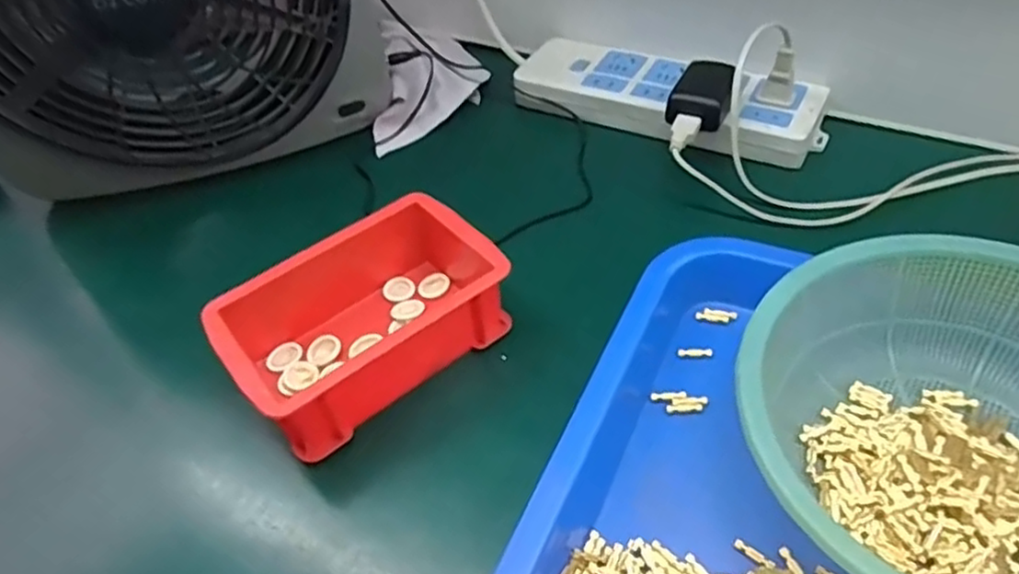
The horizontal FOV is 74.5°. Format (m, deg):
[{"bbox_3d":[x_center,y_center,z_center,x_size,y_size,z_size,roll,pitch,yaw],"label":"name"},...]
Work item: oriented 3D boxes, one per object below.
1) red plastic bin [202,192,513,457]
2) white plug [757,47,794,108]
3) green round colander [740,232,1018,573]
[{"bbox_3d":[-0.080,0.019,0.385,0.152,0.058,0.096,-33,52,-23],"label":"red plastic bin"},{"bbox_3d":[0.192,-0.149,0.473,0.022,0.038,0.016,8,48,14],"label":"white plug"},{"bbox_3d":[0.200,0.060,0.290,0.177,0.064,0.179,-3,47,3],"label":"green round colander"}]

